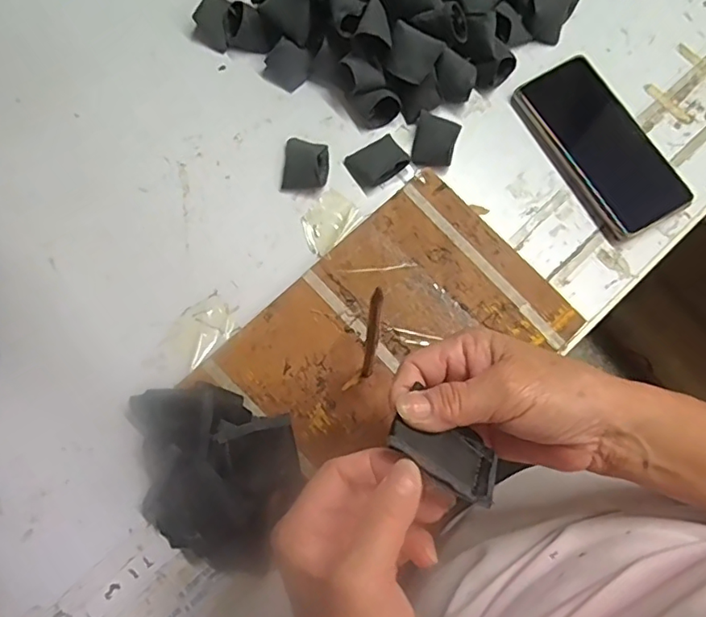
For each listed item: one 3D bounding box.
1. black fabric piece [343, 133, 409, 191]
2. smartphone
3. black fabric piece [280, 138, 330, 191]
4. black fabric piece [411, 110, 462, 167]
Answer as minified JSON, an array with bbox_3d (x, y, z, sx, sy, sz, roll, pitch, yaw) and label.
[{"bbox_3d":[0.020,-0.122,0.452,0.045,0.011,0.034,-31,80,-8],"label":"black fabric piece"},{"bbox_3d":[0.211,-0.140,0.465,0.082,0.015,0.159,-29,79,-8],"label":"smartphone"},{"bbox_3d":[-0.039,-0.120,0.453,0.037,0.013,0.040,4,77,-1],"label":"black fabric piece"},{"bbox_3d":[0.069,-0.141,0.456,0.035,0.005,0.047,16,81,1],"label":"black fabric piece"}]

